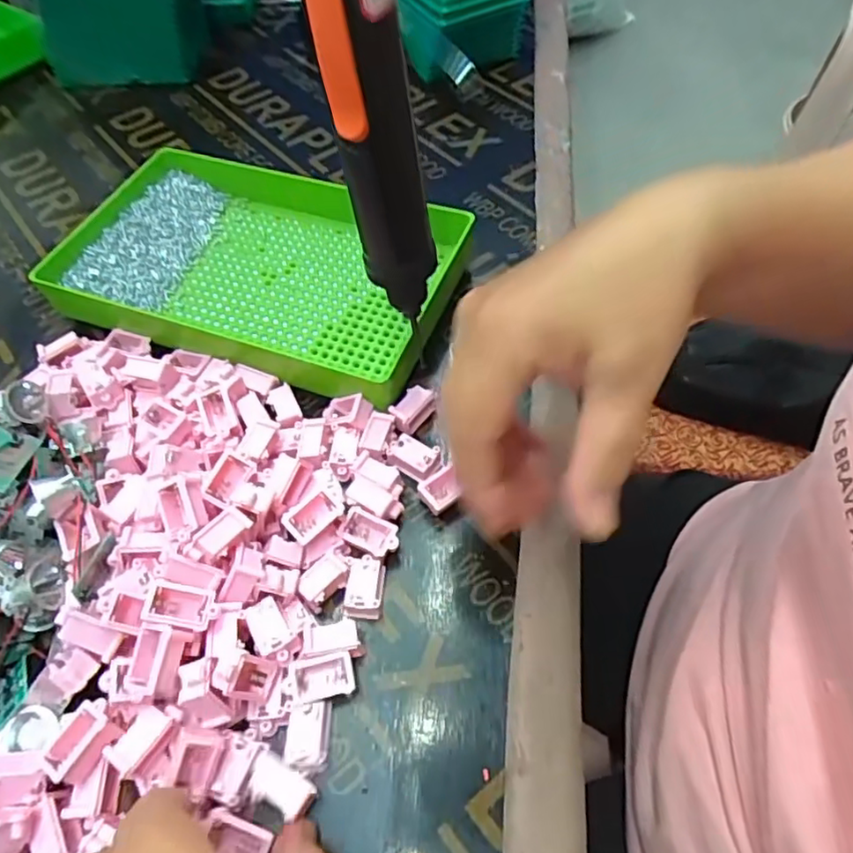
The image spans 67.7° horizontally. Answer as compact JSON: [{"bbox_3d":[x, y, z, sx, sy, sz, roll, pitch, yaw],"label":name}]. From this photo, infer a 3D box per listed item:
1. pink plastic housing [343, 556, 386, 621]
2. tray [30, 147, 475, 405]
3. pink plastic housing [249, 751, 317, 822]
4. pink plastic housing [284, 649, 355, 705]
[{"bbox_3d":[-0.030,0.079,0.310,0.017,0.013,0.031,2,56,4],"label":"pink plastic housing"},{"bbox_3d":[-0.112,-0.113,0.420,0.257,0.031,0.155,16,58,13],"label":"tray"},{"bbox_3d":[-0.060,0.146,0.259,0.030,0.007,0.015,26,59,13],"label":"pink plastic housing"},{"bbox_3d":[-0.048,0.114,0.286,0.030,0.014,0.018,-12,56,-6],"label":"pink plastic housing"}]

